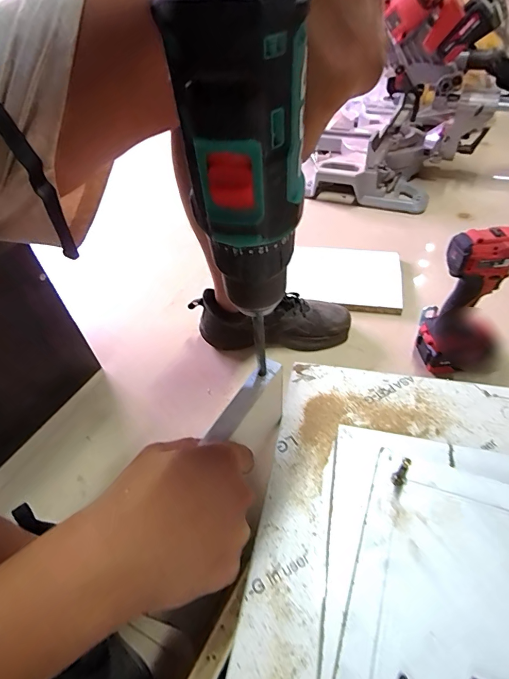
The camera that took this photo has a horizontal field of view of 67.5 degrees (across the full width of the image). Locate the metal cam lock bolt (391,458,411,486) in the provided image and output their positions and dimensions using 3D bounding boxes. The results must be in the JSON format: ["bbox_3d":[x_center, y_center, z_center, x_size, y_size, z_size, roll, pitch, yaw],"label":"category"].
[{"bbox_3d":[0.112,0.100,0.288,0.010,0.033,0.008,24,53,27],"label":"metal cam lock bolt"}]

